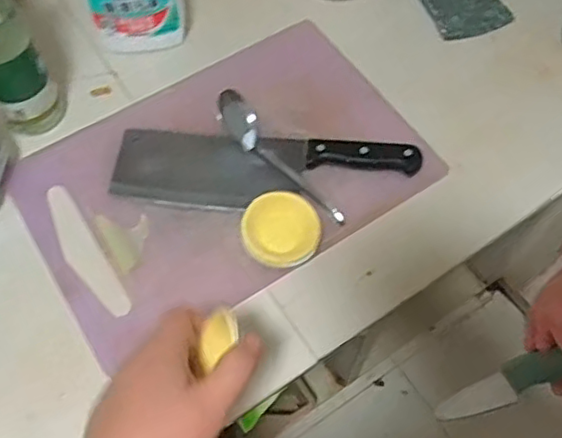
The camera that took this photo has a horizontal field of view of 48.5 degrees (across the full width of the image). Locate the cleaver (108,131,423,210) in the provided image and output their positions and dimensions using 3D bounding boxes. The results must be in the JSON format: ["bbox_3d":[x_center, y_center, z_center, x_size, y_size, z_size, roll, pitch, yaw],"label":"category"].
[{"bbox_3d":[-0.015,-0.046,0.592,0.284,0.016,0.073,4,61,2],"label":"cleaver"}]

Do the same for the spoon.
[{"bbox_3d":[-0.001,-0.060,0.581,0.034,0.031,0.164,-37,67,-18],"label":"spoon"}]

